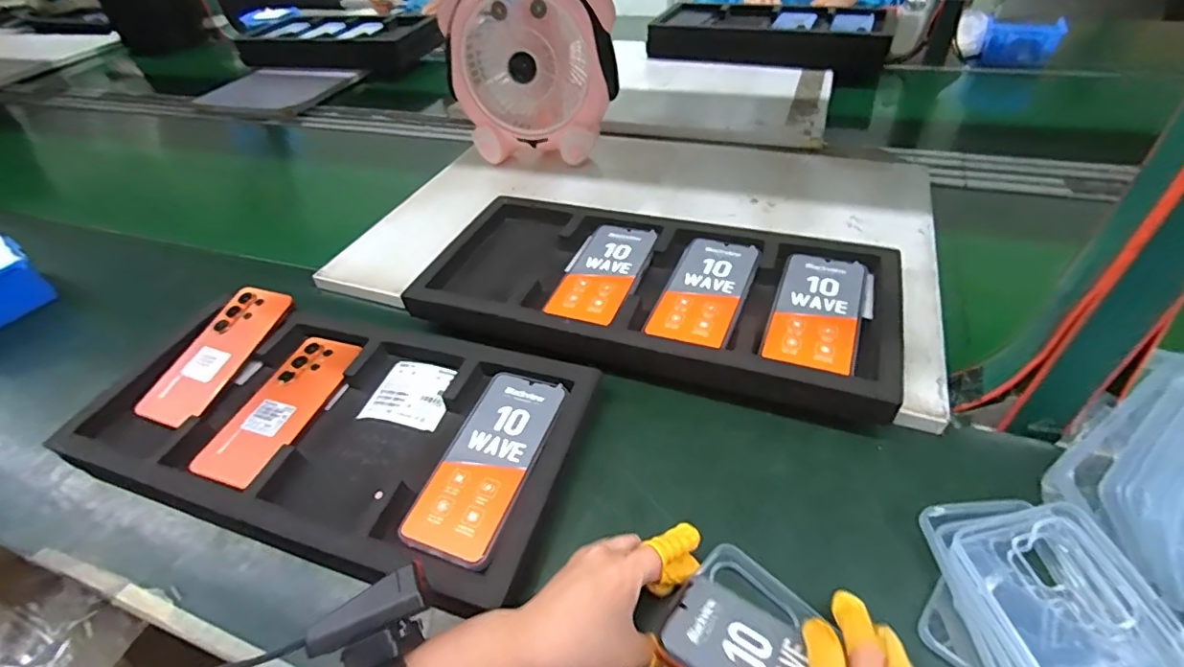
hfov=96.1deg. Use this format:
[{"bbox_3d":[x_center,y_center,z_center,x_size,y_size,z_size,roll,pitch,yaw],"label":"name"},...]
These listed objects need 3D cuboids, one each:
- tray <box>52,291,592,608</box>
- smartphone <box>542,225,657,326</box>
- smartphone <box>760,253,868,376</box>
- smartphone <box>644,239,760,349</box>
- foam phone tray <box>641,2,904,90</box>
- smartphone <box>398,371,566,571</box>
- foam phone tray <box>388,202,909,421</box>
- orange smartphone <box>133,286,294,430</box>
[{"bbox_3d":[-0.250,0.079,0.499,0.472,0.037,0.222,11,47,18],"label":"tray"},{"bbox_3d":[0.010,-0.069,0.587,0.080,0.008,0.162,13,47,19],"label":"smartphone"},{"bbox_3d":[0.219,-0.023,0.516,0.076,0.010,0.167,15,48,21],"label":"smartphone"},{"bbox_3d":[0.117,-0.046,0.550,0.074,0.010,0.163,15,48,21],"label":"smartphone"},{"bbox_3d":[0.375,-0.630,1.139,0.479,0.071,0.237,16,48,22],"label":"foam phone tray"},{"bbox_3d":[-0.087,0.106,0.452,0.077,0.010,0.172,11,46,18],"label":"smartphone"},{"bbox_3d":[0.057,-0.048,0.561,0.486,0.046,0.242,12,47,18],"label":"foam phone tray"},{"bbox_3d":[-0.397,0.019,0.566,0.081,0.007,0.169,12,58,16],"label":"orange smartphone"}]

